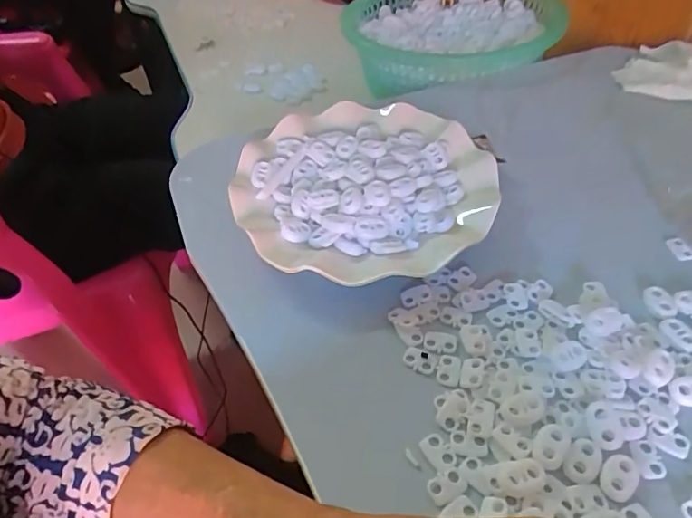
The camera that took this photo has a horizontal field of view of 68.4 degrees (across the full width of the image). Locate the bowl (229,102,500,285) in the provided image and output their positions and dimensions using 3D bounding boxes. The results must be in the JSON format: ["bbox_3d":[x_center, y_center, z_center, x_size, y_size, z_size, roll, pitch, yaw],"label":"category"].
[{"bbox_3d":[0.012,-0.050,0.364,0.174,0.035,0.176,-4,48,5],"label":"bowl"}]

